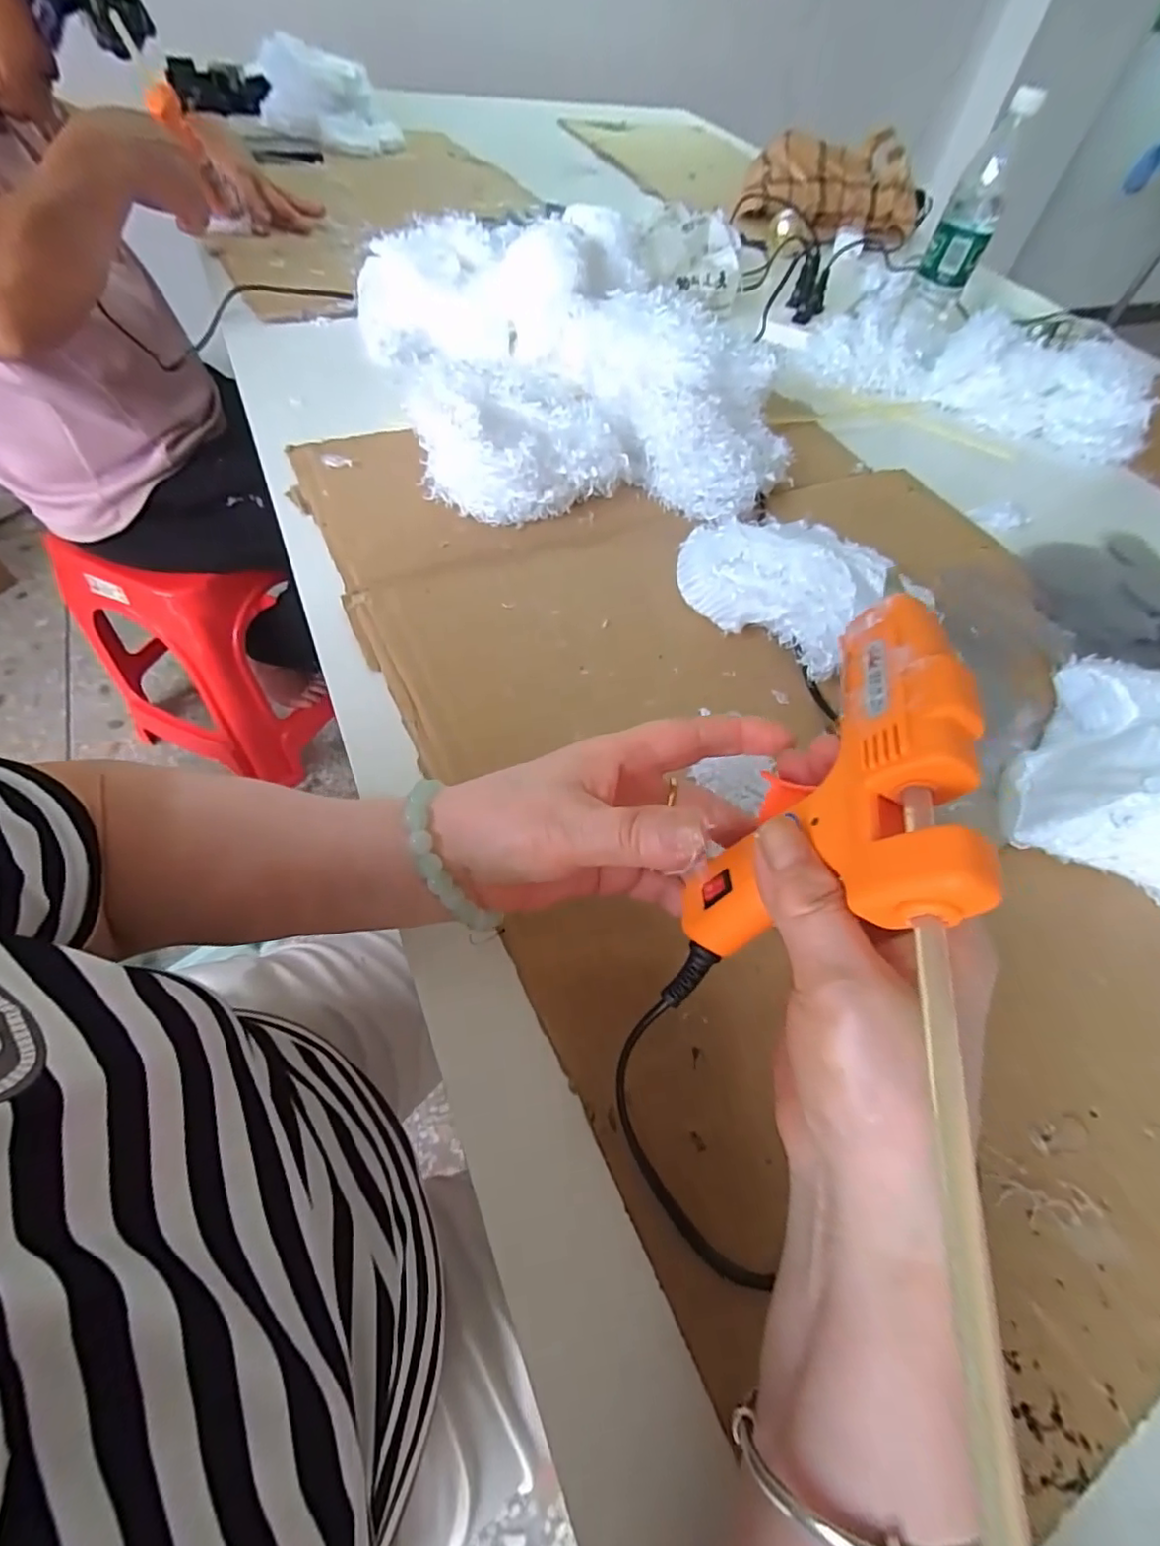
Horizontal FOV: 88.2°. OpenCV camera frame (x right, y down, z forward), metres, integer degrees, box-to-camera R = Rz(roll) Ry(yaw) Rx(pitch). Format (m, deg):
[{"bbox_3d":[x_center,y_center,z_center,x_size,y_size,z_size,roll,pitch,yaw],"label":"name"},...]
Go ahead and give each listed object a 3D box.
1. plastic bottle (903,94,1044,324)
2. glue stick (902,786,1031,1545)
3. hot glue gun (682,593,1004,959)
[{"bbox_3d":[0.466,-0.652,0.714,0.072,0.204,0.080,25,57,9],"label":"plastic bottle"},{"bbox_3d":[0.084,0.074,0.131,0.006,0.007,0.167,11,56,2],"label":"glue stick"},{"bbox_3d":[0.082,0.005,0.207,0.028,0.108,0.106,24,59,-22],"label":"hot glue gun"}]

